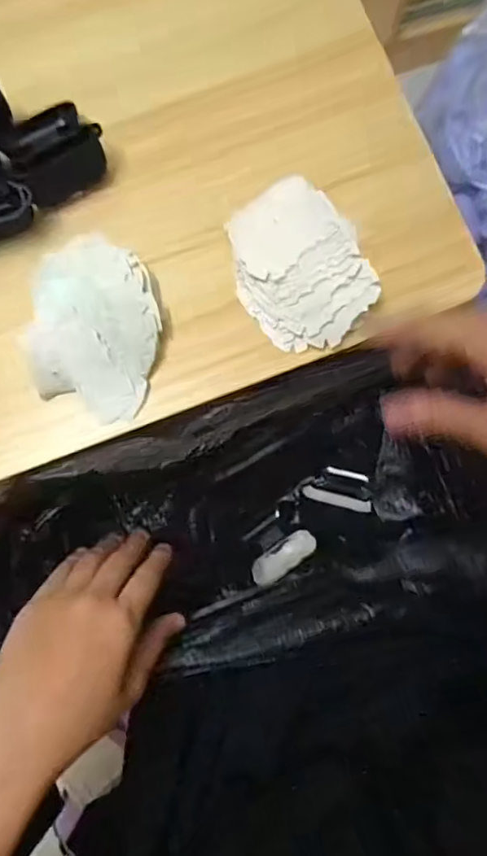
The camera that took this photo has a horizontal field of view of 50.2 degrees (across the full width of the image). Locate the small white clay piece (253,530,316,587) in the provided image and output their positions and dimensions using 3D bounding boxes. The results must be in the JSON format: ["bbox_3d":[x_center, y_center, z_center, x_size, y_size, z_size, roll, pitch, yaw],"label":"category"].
[{"bbox_3d":[0.034,0.108,0.435,0.059,0.015,0.023,-35,82,-7],"label":"small white clay piece"}]

